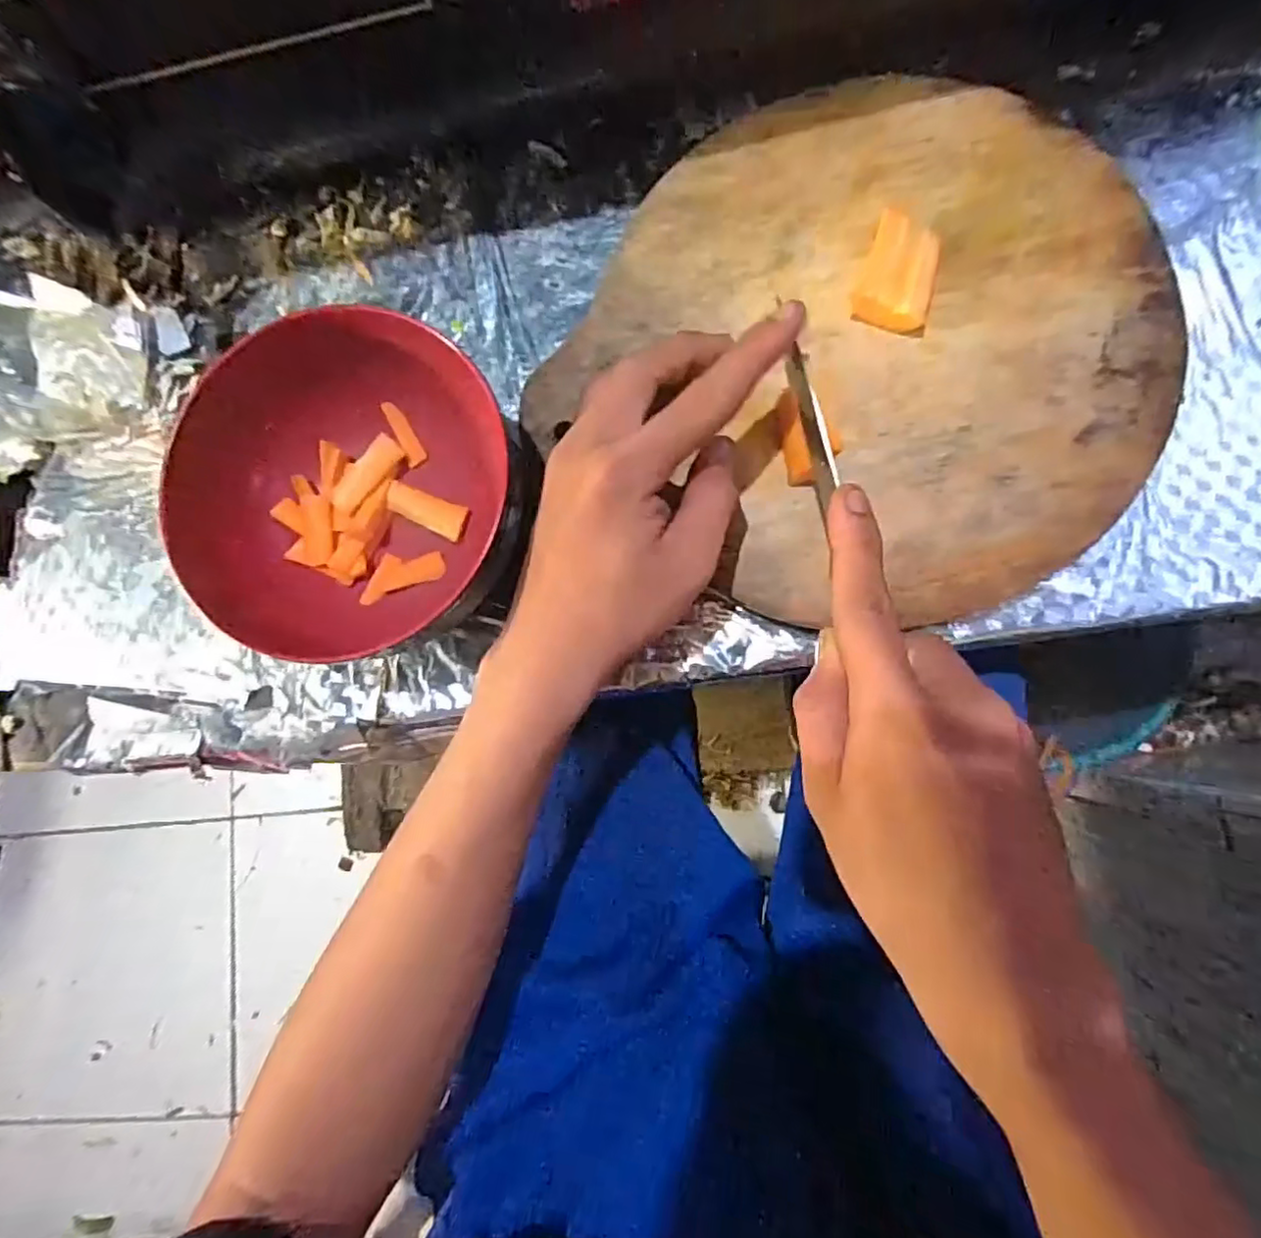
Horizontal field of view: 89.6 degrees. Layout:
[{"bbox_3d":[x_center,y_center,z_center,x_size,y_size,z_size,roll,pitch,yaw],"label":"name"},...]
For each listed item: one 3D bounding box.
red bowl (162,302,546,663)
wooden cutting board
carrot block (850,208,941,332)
[{"bbox_3d":[-0.120,-0.060,0.281,0.139,0.062,0.128,-1,84,7],"label":"red bowl"},{"bbox_3d":[0.099,-0.117,0.269,0.238,0.019,0.229,30,88,9],"label":"wooden cutting board"},{"bbox_3d":[0.112,-0.143,0.265,0.031,0.015,0.043,16,86,8],"label":"carrot block"}]

